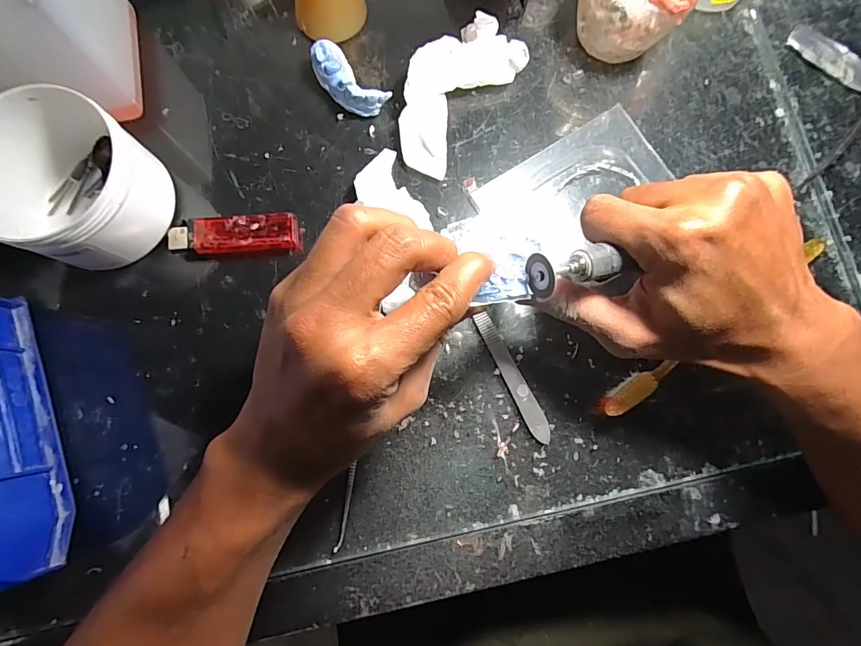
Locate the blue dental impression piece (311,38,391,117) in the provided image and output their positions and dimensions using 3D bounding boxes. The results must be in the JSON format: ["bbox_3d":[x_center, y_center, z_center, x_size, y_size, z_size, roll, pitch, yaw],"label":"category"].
[{"bbox_3d":[-0.058,-0.167,0.298,0.026,0.023,0.059,-44,84,-6],"label":"blue dental impression piece"}]

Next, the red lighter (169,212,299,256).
[{"bbox_3d":[-0.128,-0.058,0.284,0.083,0.013,0.025,-2,81,-1],"label":"red lighter"}]

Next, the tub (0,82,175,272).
[{"bbox_3d":[-0.215,-0.083,0.262,0.085,0.063,0.086,0,81,-1],"label":"tub"}]

